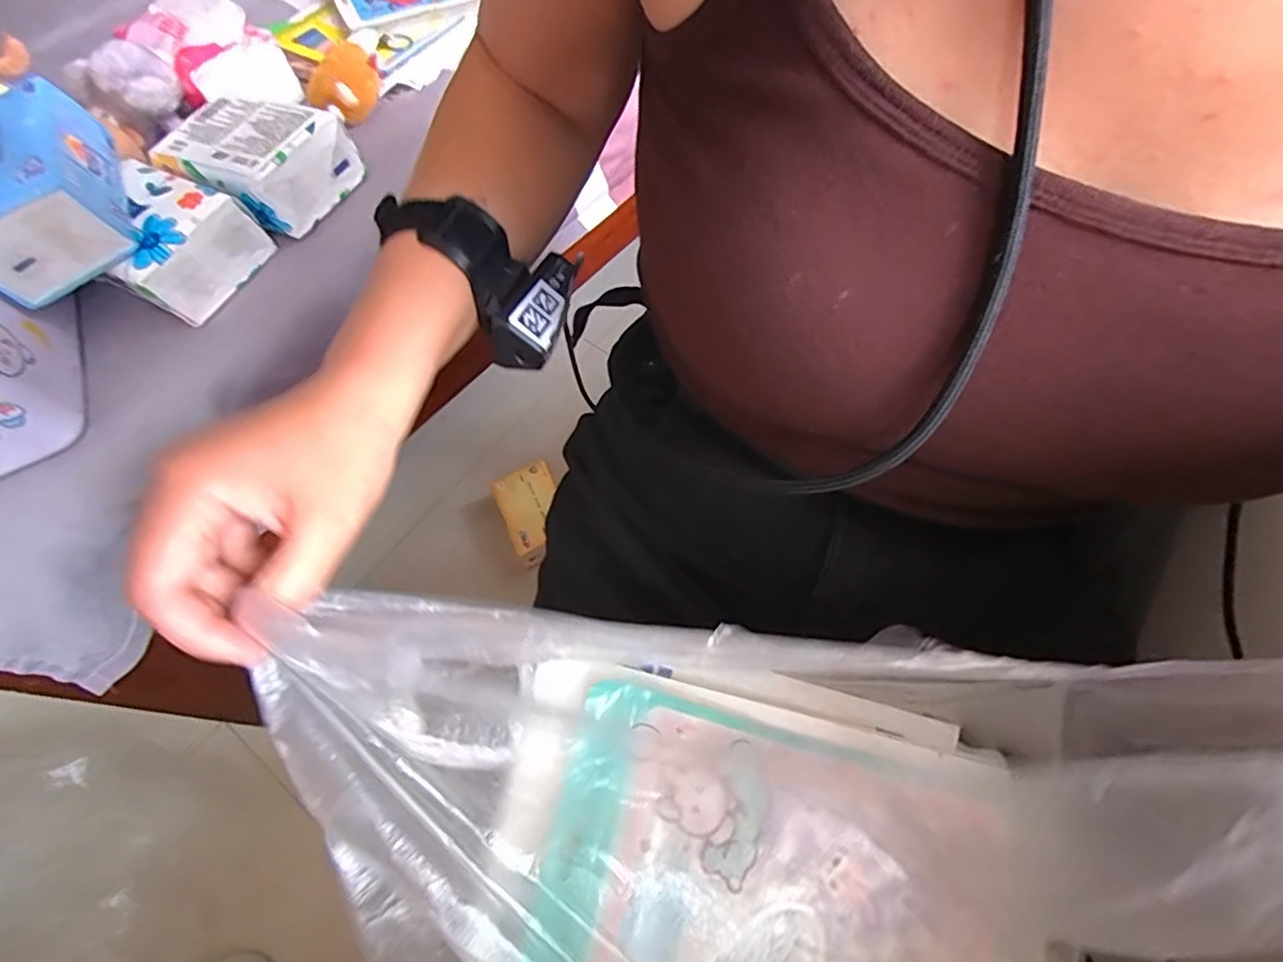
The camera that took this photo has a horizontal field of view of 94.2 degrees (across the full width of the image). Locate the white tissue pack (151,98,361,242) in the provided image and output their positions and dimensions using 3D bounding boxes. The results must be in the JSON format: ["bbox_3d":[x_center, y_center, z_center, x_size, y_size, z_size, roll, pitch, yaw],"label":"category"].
[{"bbox_3d":[-0.318,-0.267,0.498,0.127,0.063,0.103,25,67,13],"label":"white tissue pack"}]

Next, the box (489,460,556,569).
[{"bbox_3d":[-0.164,0.054,0.922,0.091,0.072,0.146,-23,65,-10],"label":"box"}]

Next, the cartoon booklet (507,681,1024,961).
[{"bbox_3d":[0.050,0.187,0.256,0.197,0.015,0.147,13,78,10],"label":"cartoon booklet"}]

